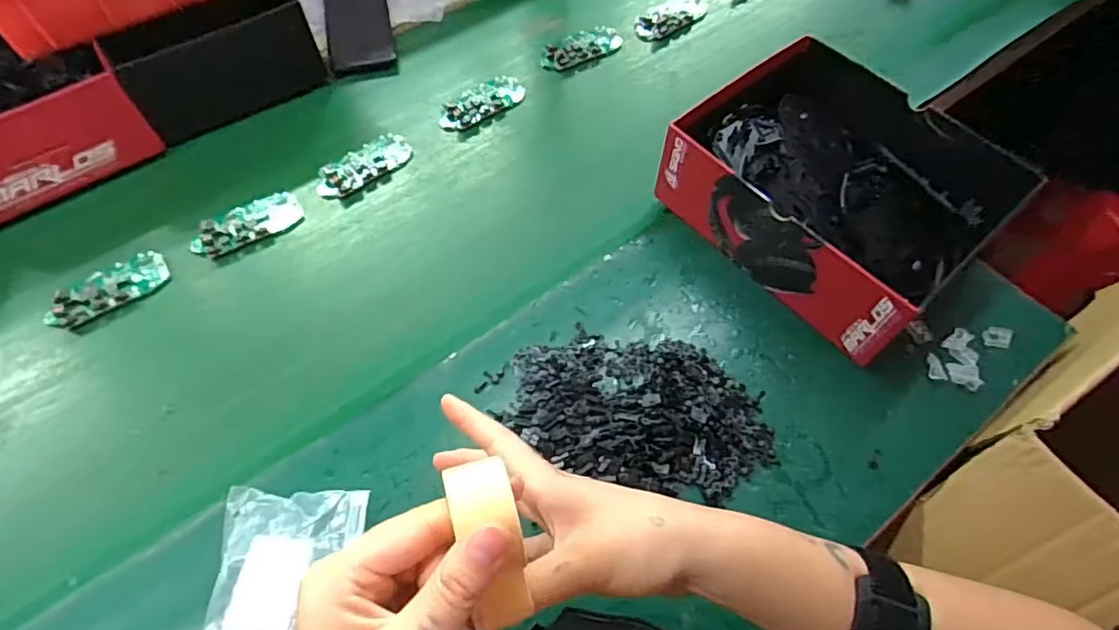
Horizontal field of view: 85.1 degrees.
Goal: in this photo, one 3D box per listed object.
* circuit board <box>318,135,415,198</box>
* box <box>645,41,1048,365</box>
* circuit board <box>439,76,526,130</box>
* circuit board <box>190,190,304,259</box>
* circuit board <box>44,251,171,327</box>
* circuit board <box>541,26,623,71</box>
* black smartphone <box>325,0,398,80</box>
[{"bbox_3d":[-0.195,-0.148,0.608,0.098,0.011,0.039,-34,65,-18],"label":"circuit board"},{"bbox_3d":[0.239,-0.113,0.532,0.203,0.091,0.234,-36,65,-19],"label":"box"},{"bbox_3d":[-0.084,-0.226,0.653,0.098,0.014,0.040,-36,65,-19],"label":"circuit board"},{"bbox_3d":[-0.289,-0.084,0.565,0.097,0.015,0.044,-34,65,-18],"label":"circuit board"},{"bbox_3d":[-0.391,-0.022,0.528,0.094,0.016,0.041,-39,66,-20],"label":"circuit board"},{"bbox_3d":[0.026,-0.304,0.694,0.096,0.016,0.043,-25,62,-14],"label":"circuit board"},{"bbox_3d":[-0.236,-0.341,0.718,0.073,0.014,0.176,-11,60,-6],"label":"black smartphone"}]

